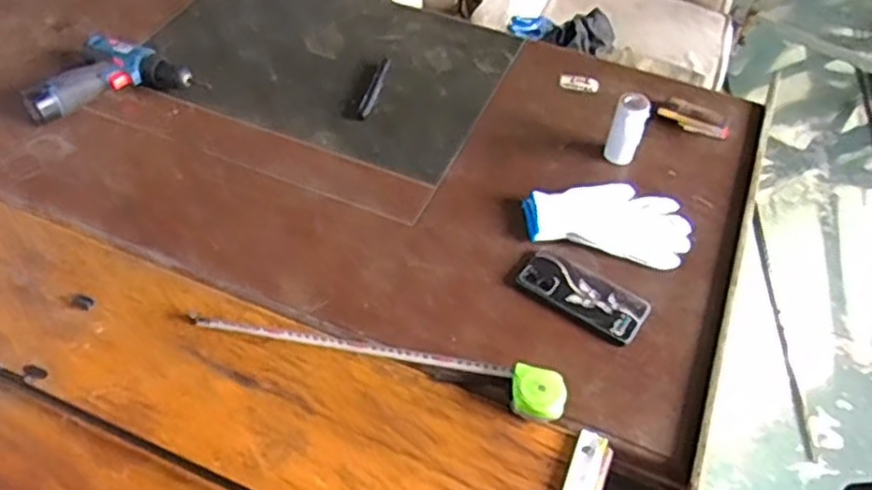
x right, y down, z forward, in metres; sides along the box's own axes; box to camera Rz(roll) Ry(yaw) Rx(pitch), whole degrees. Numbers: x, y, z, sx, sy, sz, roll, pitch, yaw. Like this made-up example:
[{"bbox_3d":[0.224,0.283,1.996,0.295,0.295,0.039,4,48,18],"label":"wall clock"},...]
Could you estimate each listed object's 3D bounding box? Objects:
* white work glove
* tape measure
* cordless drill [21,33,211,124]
[{"bbox_3d":[0.232,-0.036,0.988,0.217,0.024,0.113,13,50,7],"label":"white work glove"},{"bbox_3d":[-0.074,0.128,0.827,0.443,0.038,0.059,11,50,6],"label":"tape measure"},{"bbox_3d":[-0.476,-0.235,1.096,0.206,0.047,0.176,13,50,7],"label":"cordless drill"}]

